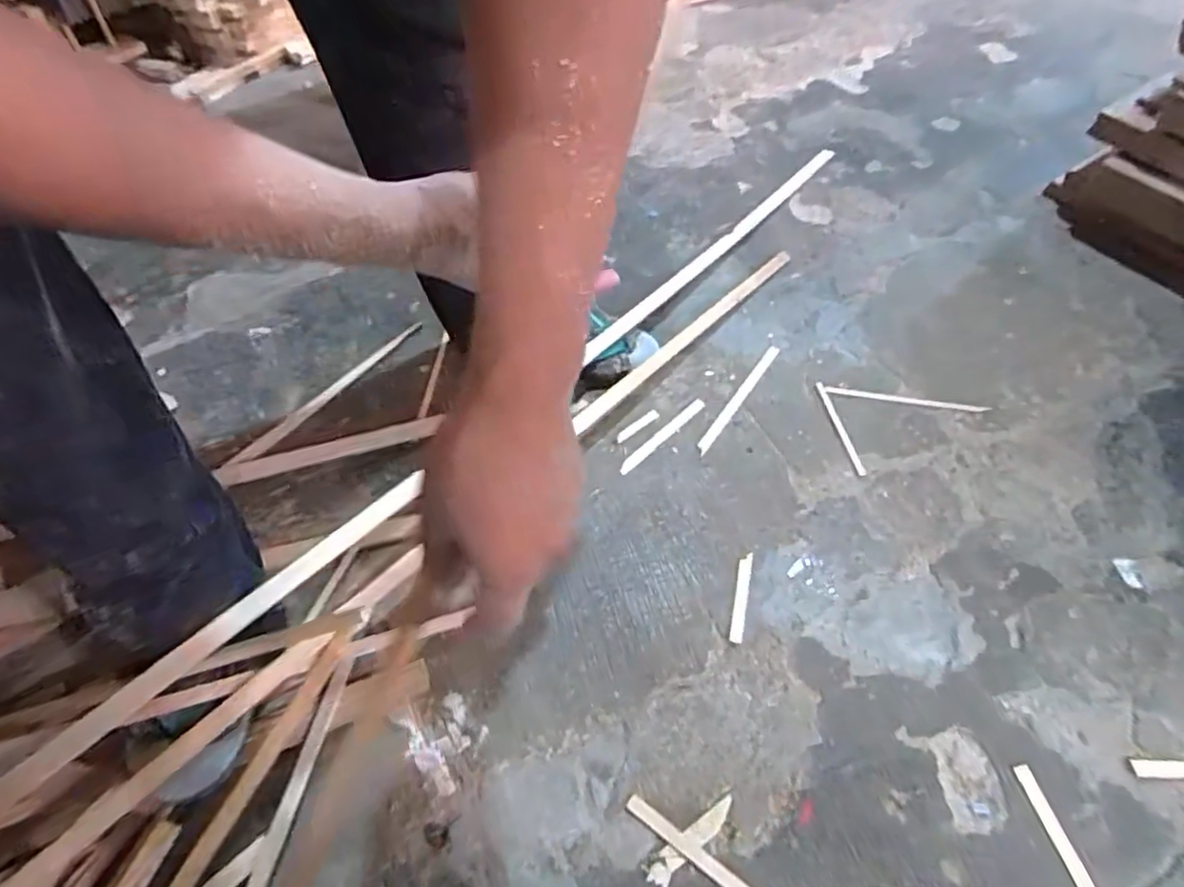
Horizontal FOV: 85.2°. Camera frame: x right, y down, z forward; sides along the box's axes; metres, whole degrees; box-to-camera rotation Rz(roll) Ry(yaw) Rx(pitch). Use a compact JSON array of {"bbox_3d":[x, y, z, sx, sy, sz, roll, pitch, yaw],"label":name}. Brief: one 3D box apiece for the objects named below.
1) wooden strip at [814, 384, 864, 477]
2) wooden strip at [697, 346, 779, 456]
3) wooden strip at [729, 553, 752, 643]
[{"bbox_3d":[0.301,-0.020,0.784,0.010,0.004,0.142,-9,56,-4],"label":"wooden strip"},{"bbox_3d":[0.187,-0.059,0.810,0.015,0.007,0.206,31,62,20],"label":"wooden strip"},{"bbox_3d":[0.151,0.154,0.651,0.013,0.004,0.096,11,55,9],"label":"wooden strip"}]

